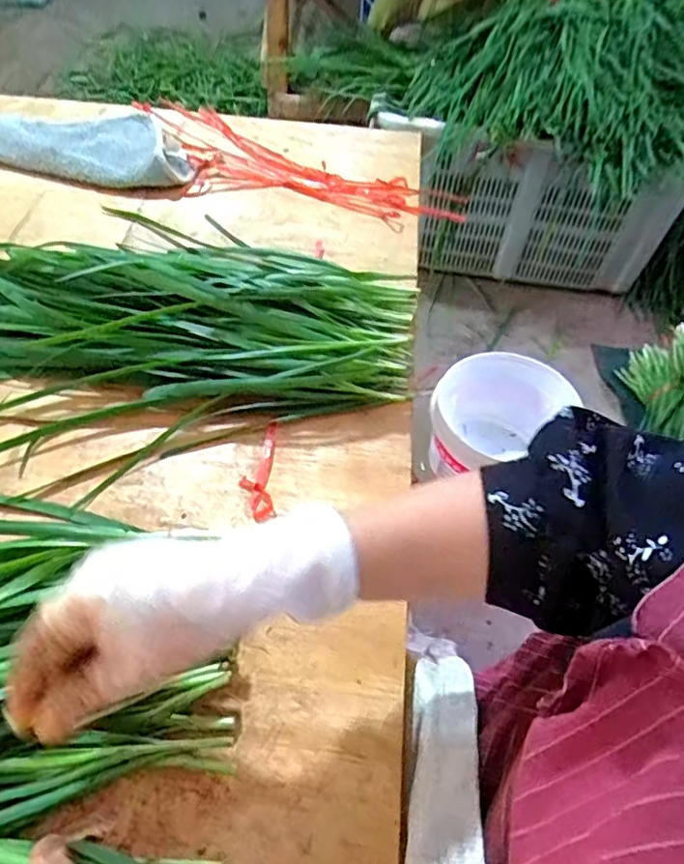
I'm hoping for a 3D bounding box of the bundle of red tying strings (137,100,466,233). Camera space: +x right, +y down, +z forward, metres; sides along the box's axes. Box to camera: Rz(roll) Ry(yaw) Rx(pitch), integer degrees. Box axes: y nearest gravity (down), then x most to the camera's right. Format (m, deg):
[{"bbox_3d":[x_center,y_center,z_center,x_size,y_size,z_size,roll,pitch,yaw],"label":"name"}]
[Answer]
[{"bbox_3d":[-0.081,-0.302,0.684,0.417,0.014,0.154,26,57,16],"label":"bundle of red tying strings"}]

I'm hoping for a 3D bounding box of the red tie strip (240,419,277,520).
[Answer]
[{"bbox_3d":[-0.064,0.029,0.454,0.025,0.005,0.084,-2,54,-4],"label":"red tie strip"}]

